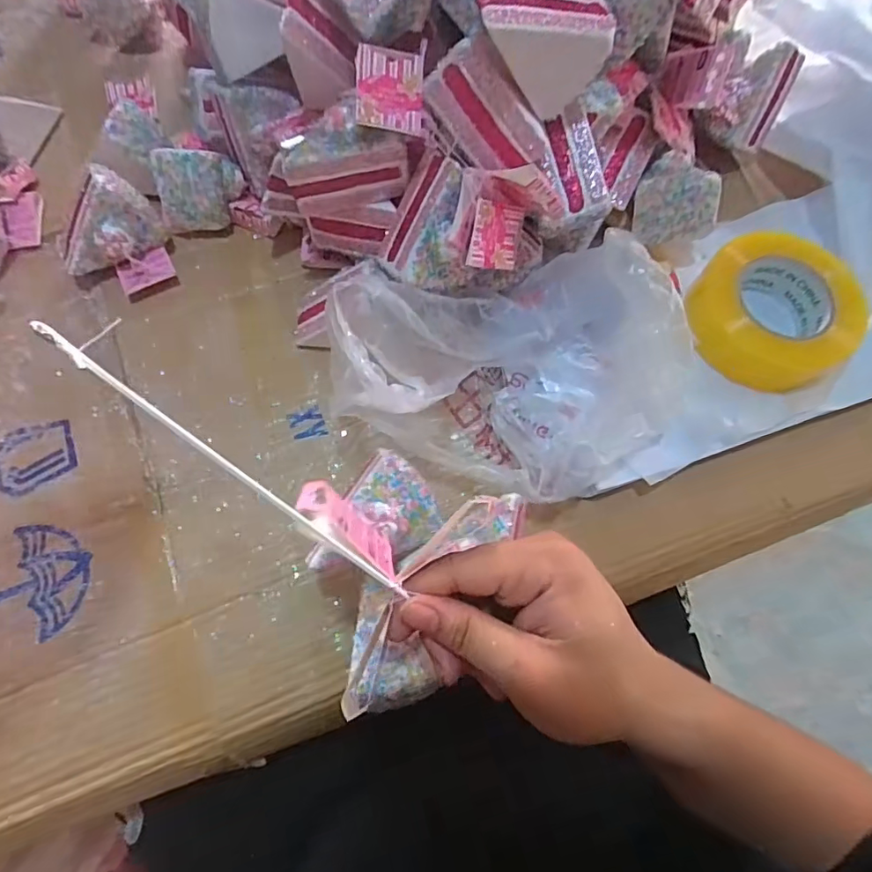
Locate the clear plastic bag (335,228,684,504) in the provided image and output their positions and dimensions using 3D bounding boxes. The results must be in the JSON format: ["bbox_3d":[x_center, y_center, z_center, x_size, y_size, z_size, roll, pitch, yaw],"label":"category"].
[{"bbox_3d":[0.052,-0.050,0.383,0.220,0.133,0.176,-4,71,-3],"label":"clear plastic bag"}]

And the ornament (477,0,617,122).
[{"bbox_3d":[0.067,-0.256,0.345,0.084,0.062,0.048,-6,71,-4],"label":"ornament"}]

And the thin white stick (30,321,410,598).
[{"bbox_3d":[-0.079,0.016,0.211,0.170,0.007,0.005,42,72,-20],"label":"thin white stick"}]

